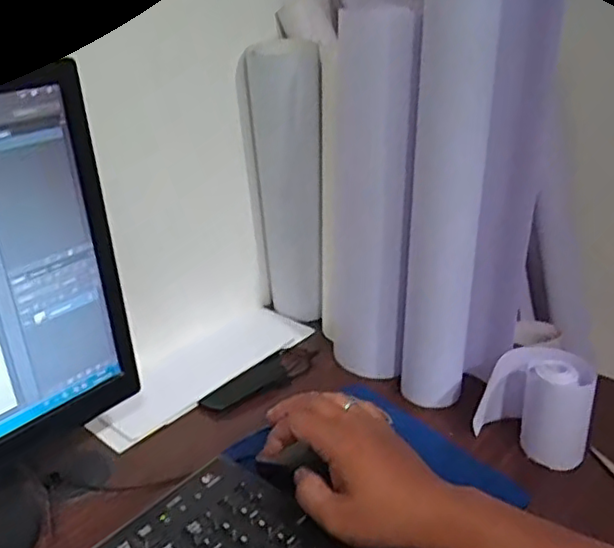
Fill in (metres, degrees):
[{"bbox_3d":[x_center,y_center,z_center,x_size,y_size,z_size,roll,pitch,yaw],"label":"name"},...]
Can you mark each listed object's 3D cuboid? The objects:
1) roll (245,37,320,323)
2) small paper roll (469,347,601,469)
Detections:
[{"bbox_3d":[-0.028,-0.093,0.735,0.083,0.310,0.056,-3,26,-7],"label":"roll"},{"bbox_3d":[0.205,0.115,0.582,0.093,0.091,0.052,10,27,20],"label":"small paper roll"}]

